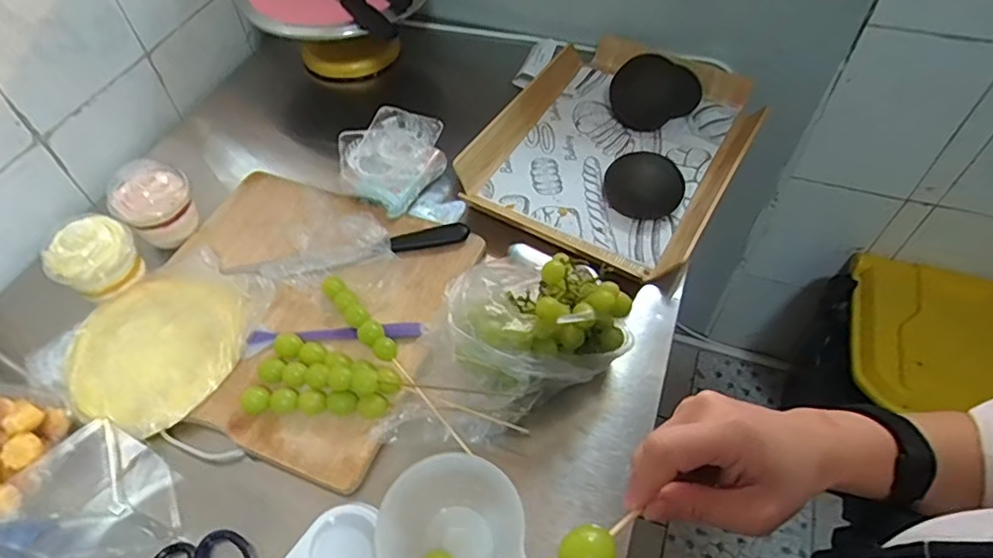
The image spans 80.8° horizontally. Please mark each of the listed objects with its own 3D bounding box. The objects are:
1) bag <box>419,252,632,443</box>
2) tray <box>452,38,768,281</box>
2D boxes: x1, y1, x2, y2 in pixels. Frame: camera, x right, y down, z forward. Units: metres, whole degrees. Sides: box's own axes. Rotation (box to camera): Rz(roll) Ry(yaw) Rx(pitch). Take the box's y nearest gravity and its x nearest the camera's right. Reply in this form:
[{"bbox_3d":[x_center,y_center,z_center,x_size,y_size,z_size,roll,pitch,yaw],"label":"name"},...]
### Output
[{"bbox_3d":[0.029,0.053,0.601,0.225,0.125,0.153,-38,61,-24],"label":"bag"},{"bbox_3d":[0.173,-0.203,0.839,0.333,0.056,0.425,25,58,19],"label":"tray"}]

